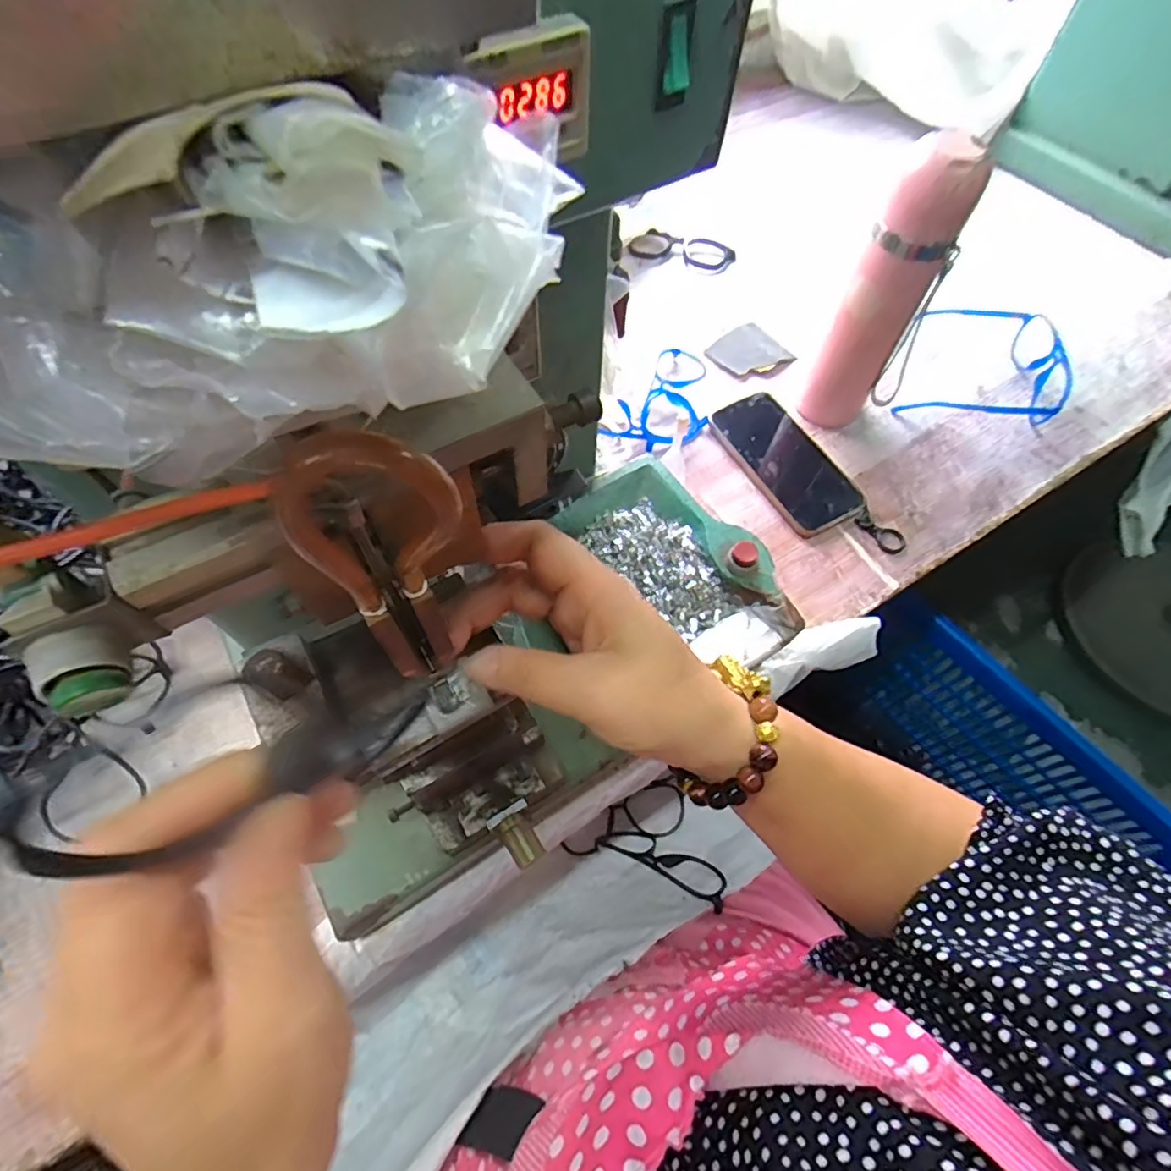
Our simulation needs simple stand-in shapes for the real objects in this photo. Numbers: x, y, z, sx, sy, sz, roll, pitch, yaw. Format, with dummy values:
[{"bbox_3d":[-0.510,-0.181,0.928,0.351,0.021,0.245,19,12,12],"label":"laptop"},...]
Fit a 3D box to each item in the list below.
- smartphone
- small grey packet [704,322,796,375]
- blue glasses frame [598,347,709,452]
[{"bbox_3d":[0.194,-0.121,0.566,0.081,0.014,0.155,-25,64,-13],"label":"smartphone"},{"bbox_3d":[0.179,-0.254,0.640,0.077,0.014,0.065,-34,67,-17],"label":"small grey packet"},{"bbox_3d":[0.089,-0.191,0.596,0.084,0.029,0.155,27,65,14],"label":"blue glasses frame"}]

